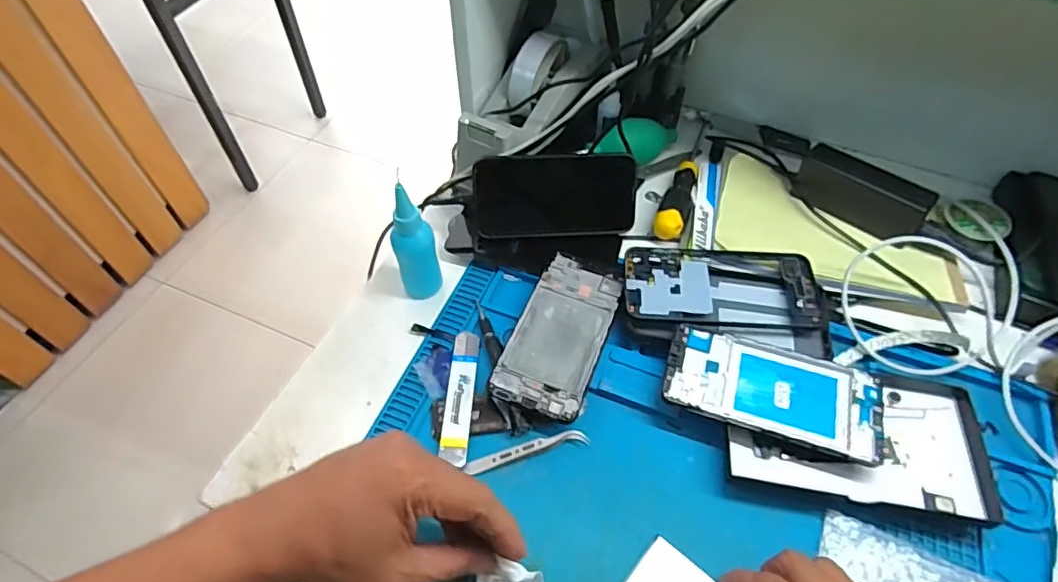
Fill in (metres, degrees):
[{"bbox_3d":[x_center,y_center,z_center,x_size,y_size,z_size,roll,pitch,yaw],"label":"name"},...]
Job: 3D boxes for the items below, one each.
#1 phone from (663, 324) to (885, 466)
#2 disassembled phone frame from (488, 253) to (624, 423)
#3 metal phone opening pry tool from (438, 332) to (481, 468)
[{"bbox_3d":[0.181,0.074,0.429,0.152,0.006,0.072,15,55,11],"label":"phone"},{"bbox_3d":[0.026,0.036,0.477,0.072,0.015,0.145,17,56,12],"label":"disassembled phone frame"},{"bbox_3d":[-0.054,0.081,0.456,0.021,0.005,0.110,2,54,2],"label":"metal phone opening pry tool"}]

